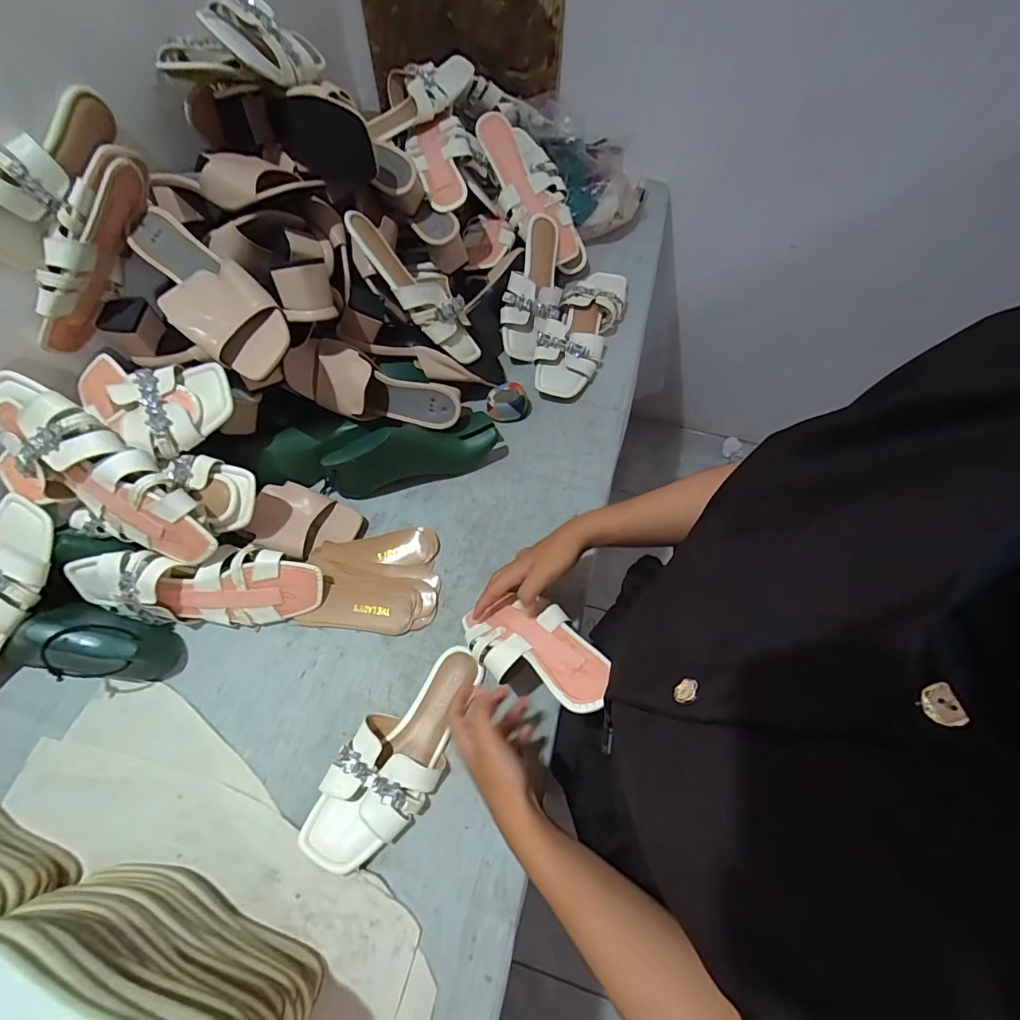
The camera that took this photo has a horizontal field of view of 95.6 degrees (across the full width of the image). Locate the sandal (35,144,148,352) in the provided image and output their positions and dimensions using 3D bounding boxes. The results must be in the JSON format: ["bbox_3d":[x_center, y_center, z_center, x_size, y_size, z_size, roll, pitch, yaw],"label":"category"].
[{"bbox_3d":[-0.467,-0.286,0.519,0.037,0.079,0.240,32,100,18],"label":"sandal"}]

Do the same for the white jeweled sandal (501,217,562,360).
[{"bbox_3d":[0.044,-0.360,0.761,0.085,0.096,0.233,12,78,9],"label":"white jeweled sandal"}]

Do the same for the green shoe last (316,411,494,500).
[{"bbox_3d":[-0.134,-0.082,0.635,0.234,0.088,0.067,-17,65,-8],"label":"green shoe last"}]

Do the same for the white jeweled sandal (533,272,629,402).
[{"bbox_3d":[0.117,-0.296,0.765,0.098,0.060,0.285,21,66,10],"label":"white jeweled sandal"}]

